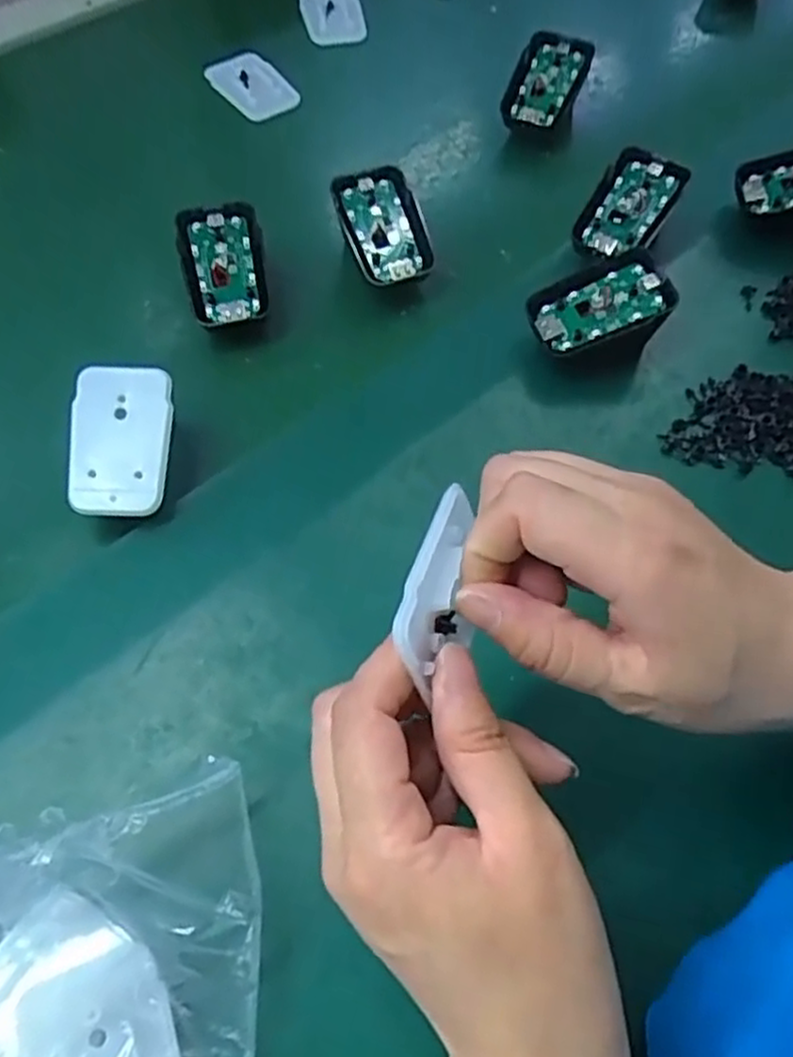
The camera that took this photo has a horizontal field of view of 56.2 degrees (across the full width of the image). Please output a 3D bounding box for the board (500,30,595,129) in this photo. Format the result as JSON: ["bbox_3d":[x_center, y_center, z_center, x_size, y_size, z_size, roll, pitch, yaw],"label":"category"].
[{"bbox_3d":[0.096,-0.290,0.483,0.044,0.010,0.068,21,85,9],"label":"board"}]

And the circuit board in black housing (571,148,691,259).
[{"bbox_3d":[0.130,-0.179,0.416,0.041,0.015,0.070,30,84,12],"label":"circuit board in black housing"}]

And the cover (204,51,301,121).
[{"bbox_3d":[-0.099,-0.307,0.517,0.041,0.011,0.060,-38,78,-16],"label":"cover"}]

